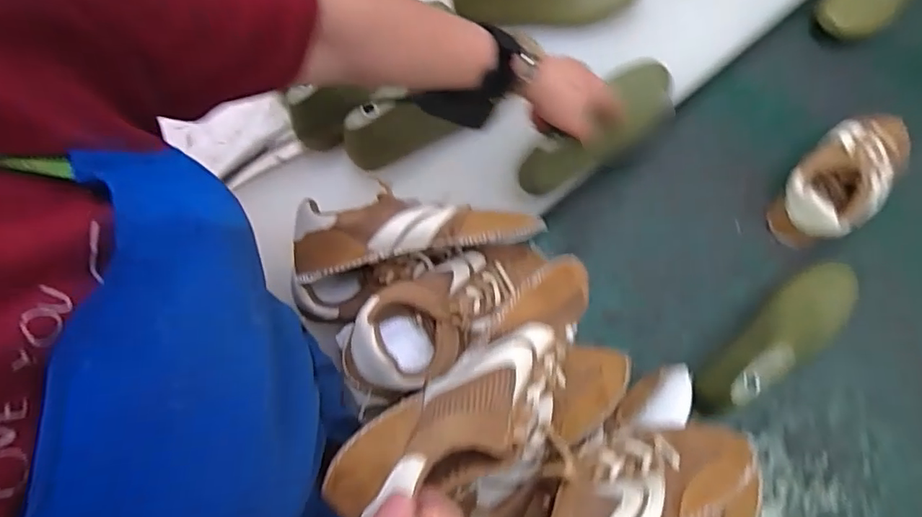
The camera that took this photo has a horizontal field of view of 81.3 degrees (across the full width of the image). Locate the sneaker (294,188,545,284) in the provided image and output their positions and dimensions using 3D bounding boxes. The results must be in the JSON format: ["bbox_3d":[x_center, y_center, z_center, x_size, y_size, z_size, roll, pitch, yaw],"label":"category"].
[{"bbox_3d":[-0.044,-0.012,0.497,0.237,0.087,0.100,-6,74,-3],"label":"sneaker"}]

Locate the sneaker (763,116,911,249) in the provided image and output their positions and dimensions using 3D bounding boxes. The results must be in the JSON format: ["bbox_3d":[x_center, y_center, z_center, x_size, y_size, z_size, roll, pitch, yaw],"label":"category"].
[{"bbox_3d":[0.459,-0.096,0.645,0.189,0.074,0.097,-42,78,-12],"label":"sneaker"}]

